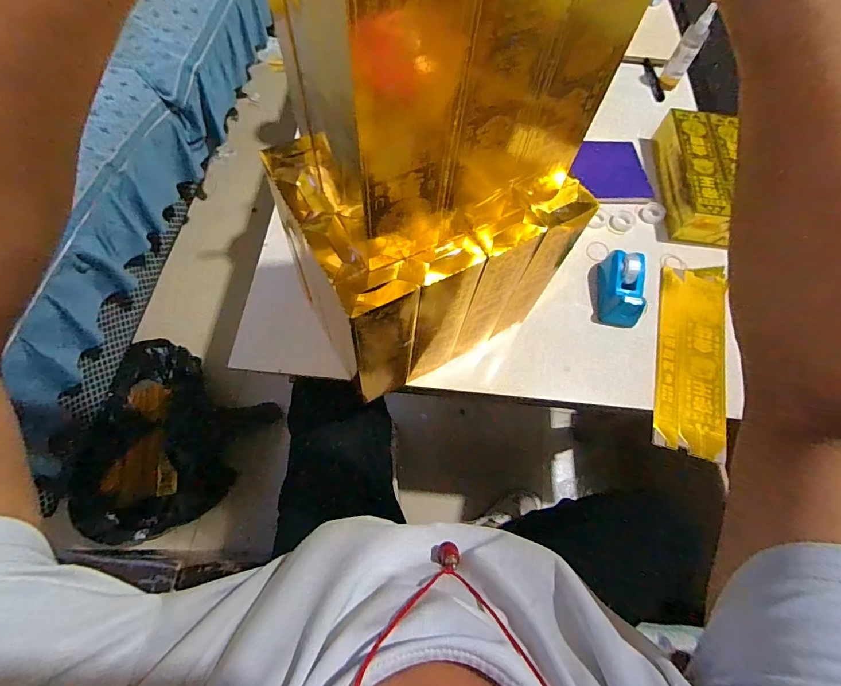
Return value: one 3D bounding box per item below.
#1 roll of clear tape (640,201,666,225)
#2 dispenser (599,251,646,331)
[{"bbox_3d":[0.409,-0.229,0.747,0.040,0.009,0.050,36,68,13],"label":"roll of clear tape"},{"bbox_3d":[0.307,-0.085,0.649,0.061,0.063,0.112,8,65,0],"label":"dispenser"}]

